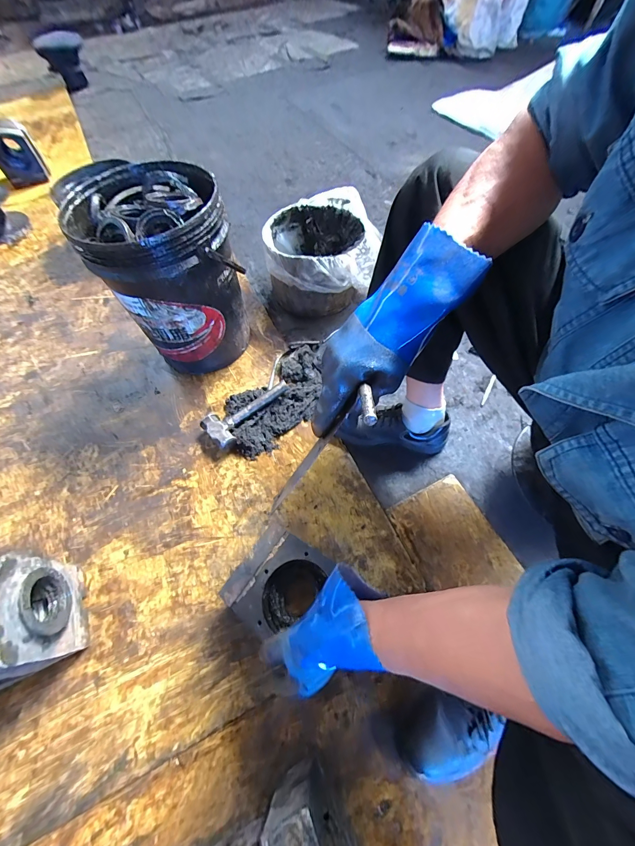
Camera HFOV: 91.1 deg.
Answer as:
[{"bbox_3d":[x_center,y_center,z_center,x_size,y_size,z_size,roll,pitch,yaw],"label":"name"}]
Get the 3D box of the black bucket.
[{"bbox_3d":[-0.345,-0.352,0.788,0.299,0.387,0.331,-23,62,-10],"label":"black bucket"}]

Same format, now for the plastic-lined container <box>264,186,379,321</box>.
[{"bbox_3d":[0.003,-0.506,0.967,0.296,0.207,0.359,-6,60,-1],"label":"plastic-lined container"}]

